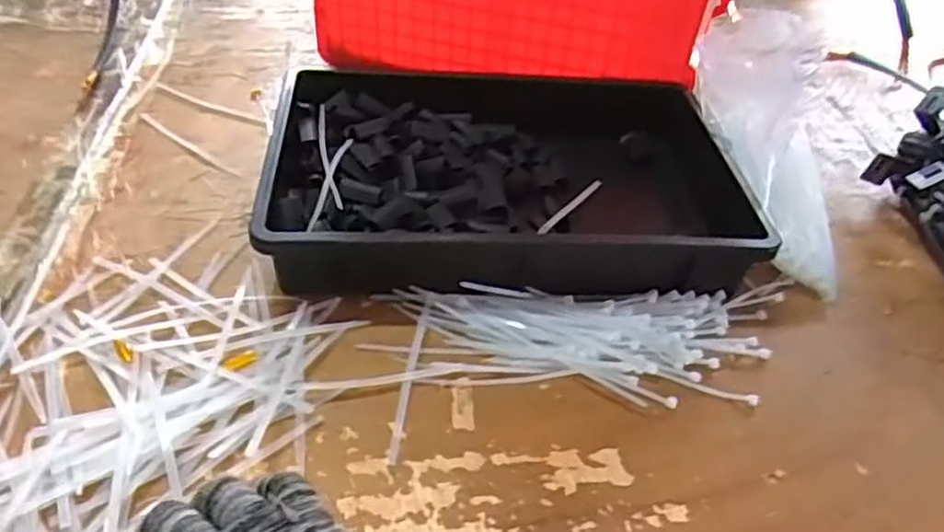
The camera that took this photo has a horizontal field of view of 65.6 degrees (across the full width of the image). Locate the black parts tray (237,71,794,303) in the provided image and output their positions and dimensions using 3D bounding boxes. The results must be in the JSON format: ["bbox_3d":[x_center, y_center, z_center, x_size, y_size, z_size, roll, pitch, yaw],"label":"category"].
[{"bbox_3d":[0.029,-0.080,0.618,0.373,0.062,0.262,2,40,-6],"label":"black parts tray"}]

